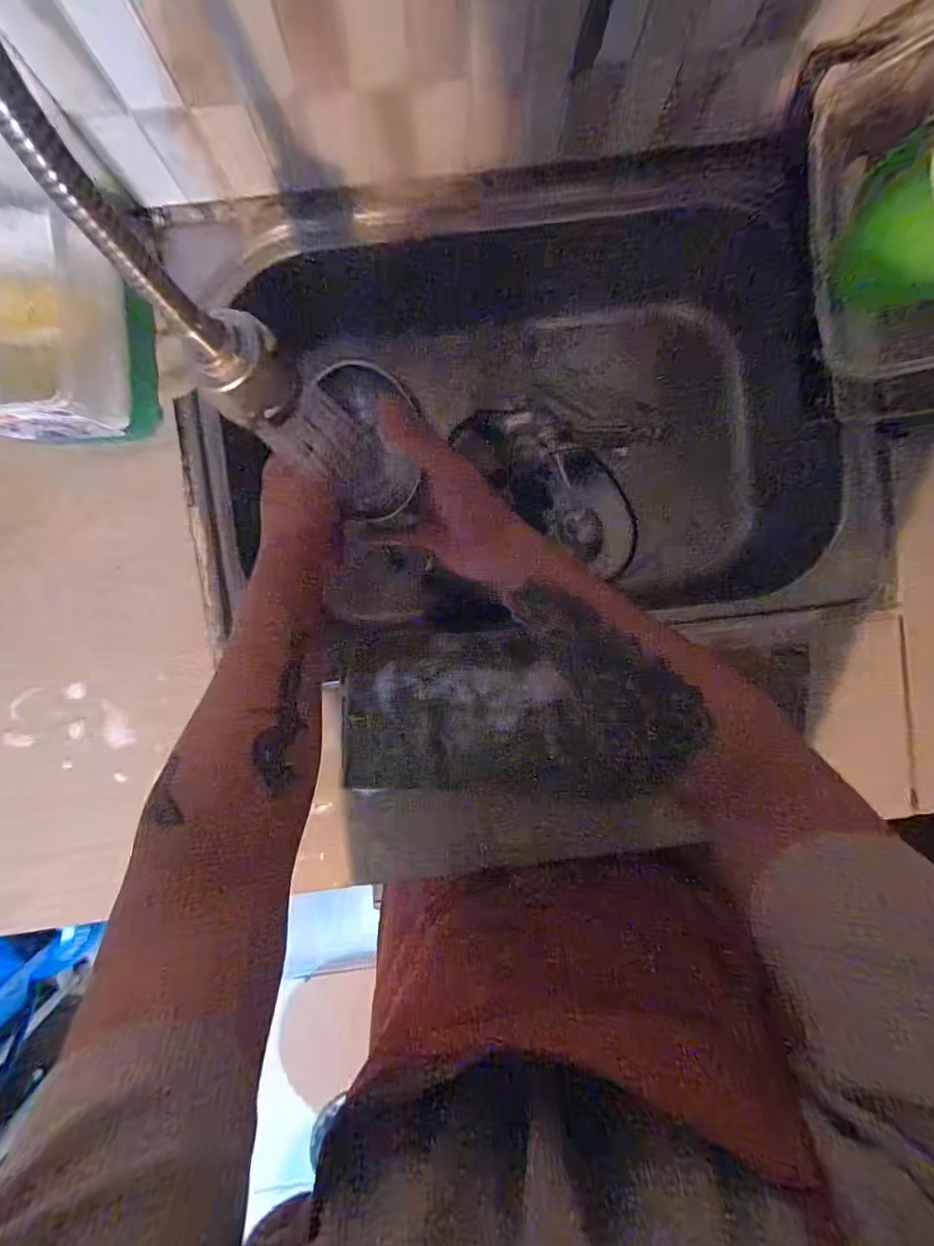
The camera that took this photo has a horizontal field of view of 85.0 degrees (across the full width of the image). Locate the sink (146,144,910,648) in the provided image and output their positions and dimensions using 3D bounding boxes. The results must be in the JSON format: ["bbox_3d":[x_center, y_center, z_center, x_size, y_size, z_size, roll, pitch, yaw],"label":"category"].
[{"bbox_3d":[0.051,-0.194,0.499,0.587,0.157,0.367,-7,94,-1],"label":"sink"}]

